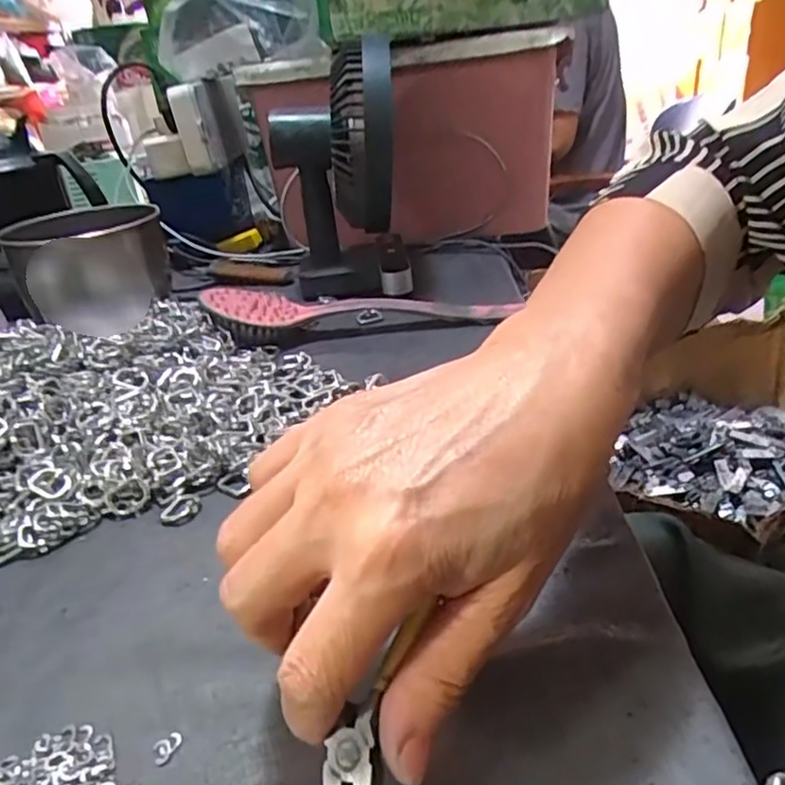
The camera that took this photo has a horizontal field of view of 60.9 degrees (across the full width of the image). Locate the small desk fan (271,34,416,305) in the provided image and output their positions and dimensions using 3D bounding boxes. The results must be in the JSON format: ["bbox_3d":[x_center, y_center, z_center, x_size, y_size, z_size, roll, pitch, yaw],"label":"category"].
[{"bbox_3d":[-0.050,-0.200,0.621,0.112,0.200,0.145,-7,27,-2],"label":"small desk fan"}]

